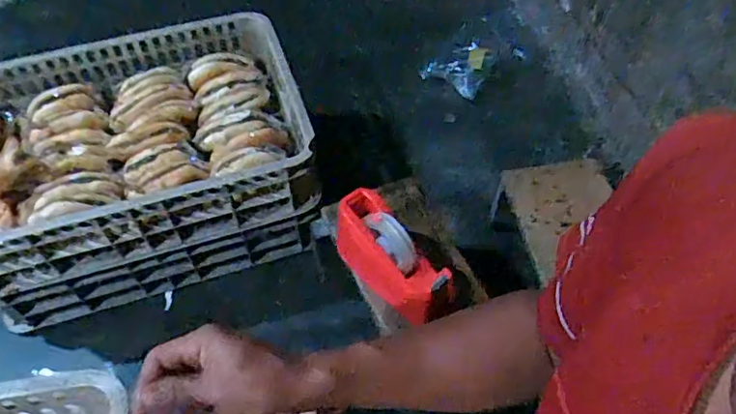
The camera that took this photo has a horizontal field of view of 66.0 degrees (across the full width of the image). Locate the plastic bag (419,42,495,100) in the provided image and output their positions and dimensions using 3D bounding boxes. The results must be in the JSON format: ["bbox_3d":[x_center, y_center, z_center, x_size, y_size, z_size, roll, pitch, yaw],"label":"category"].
[{"bbox_3d":[0.206,-0.324,1.307,0.146,0.122,0.046,23,26,0],"label":"plastic bag"}]

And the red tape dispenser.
[{"bbox_3d":[0.032,0.071,0.790,0.203,0.119,0.060,41,35,19],"label":"red tape dispenser"}]

